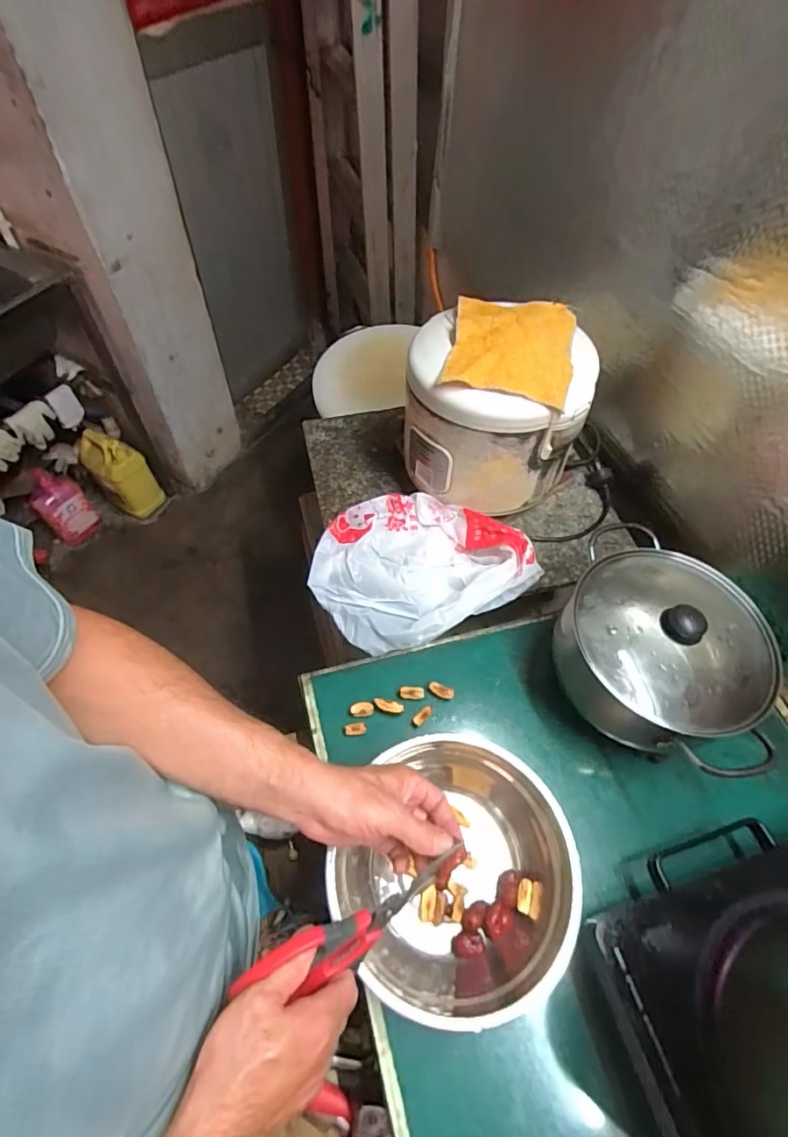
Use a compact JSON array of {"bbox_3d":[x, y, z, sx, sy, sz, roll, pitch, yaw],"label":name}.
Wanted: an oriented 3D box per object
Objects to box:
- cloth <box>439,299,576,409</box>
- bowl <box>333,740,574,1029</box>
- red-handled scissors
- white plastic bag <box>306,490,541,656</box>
[{"bbox_3d":[0.154,-0.296,0.660,0.154,0.031,0.176,12,58,5],"label":"cloth"},{"bbox_3d":[0.061,0.294,0.498,0.206,0.082,0.223,1,58,-2],"label":"bowl"},{"bbox_3d":[-0.034,0.280,0.388,0.166,0.059,0.036,-12,58,-27],"label":"red-handled scissors"},{"bbox_3d":[0.026,-0.017,0.730,0.280,0.068,0.245,-29,63,-19],"label":"white plastic bag"}]

